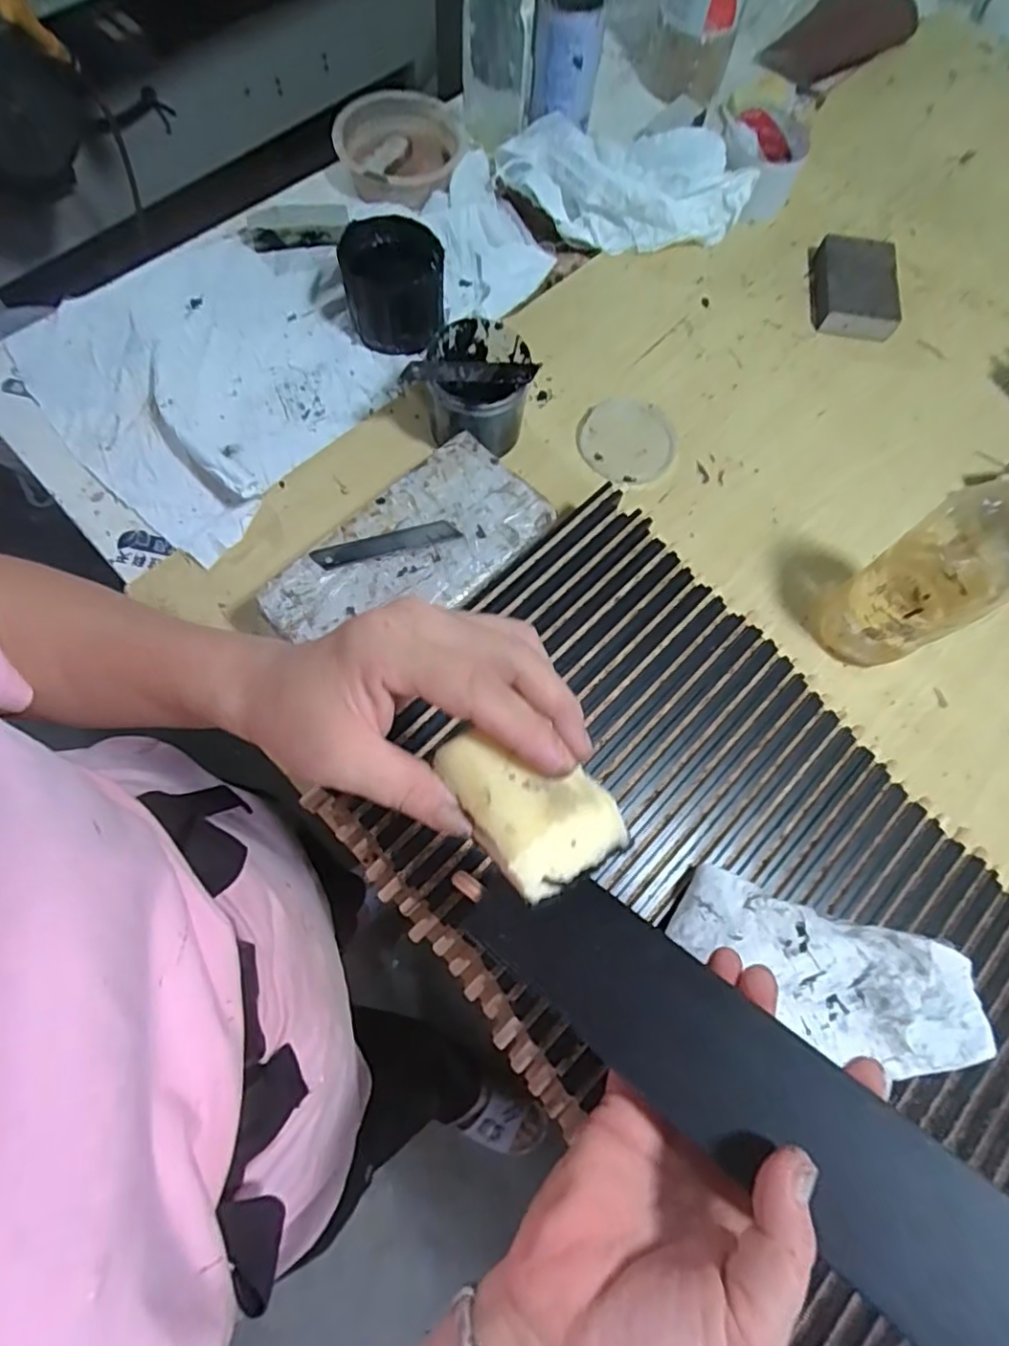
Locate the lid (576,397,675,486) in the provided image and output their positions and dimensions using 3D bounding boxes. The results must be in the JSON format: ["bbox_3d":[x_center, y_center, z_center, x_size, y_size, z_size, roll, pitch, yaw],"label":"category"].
[{"bbox_3d":[0.106,-0.202,0.548,0.082,0.013,0.081,1,72,-3],"label":"lid"}]

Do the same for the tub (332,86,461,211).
[{"bbox_3d":[-0.105,-0.529,0.651,0.130,0.046,0.142,-10,73,-4],"label":"tub"}]

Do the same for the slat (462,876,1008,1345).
[{"bbox_3d":[0.105,0.165,0.230,0.279,0.009,0.053,31,74,28],"label":"slat"}]

